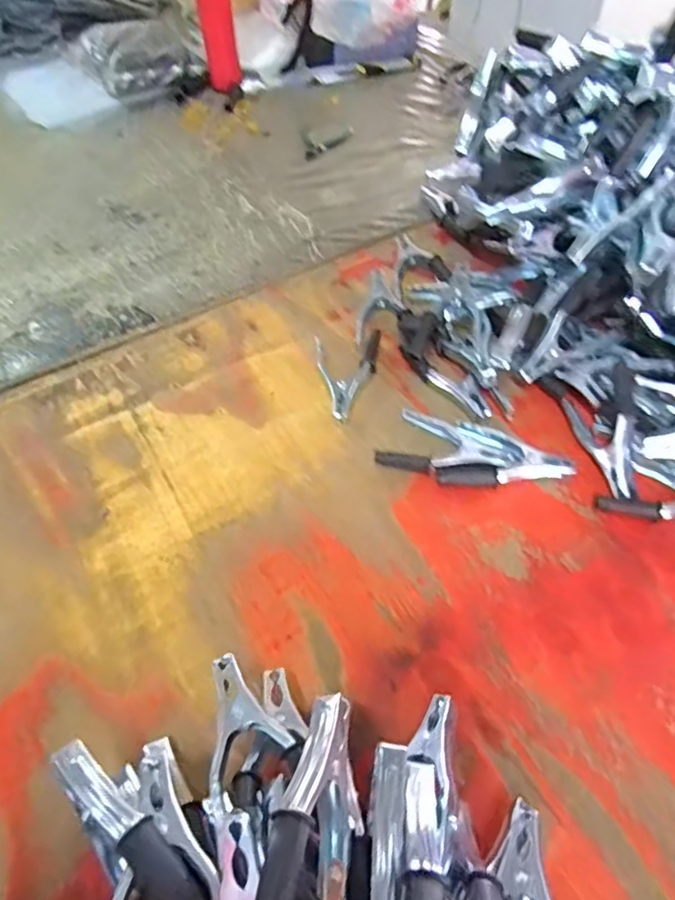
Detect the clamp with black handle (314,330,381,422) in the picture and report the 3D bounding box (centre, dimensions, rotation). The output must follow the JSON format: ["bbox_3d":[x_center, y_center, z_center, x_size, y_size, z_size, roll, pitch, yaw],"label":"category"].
[{"bbox_3d":[0.018,-0.090,0.702,0.082,0.028,0.141,-5,55,-1],"label":"clamp with black handle"}]

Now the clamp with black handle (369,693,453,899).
[{"bbox_3d":[0.048,0.243,0.377,0.053,0.058,0.203,10,20,9],"label":"clamp with black handle"}]

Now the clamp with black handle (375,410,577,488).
[{"bbox_3d":[0.149,0.002,0.631,0.194,0.027,0.085,8,56,8],"label":"clamp with black handle"}]

